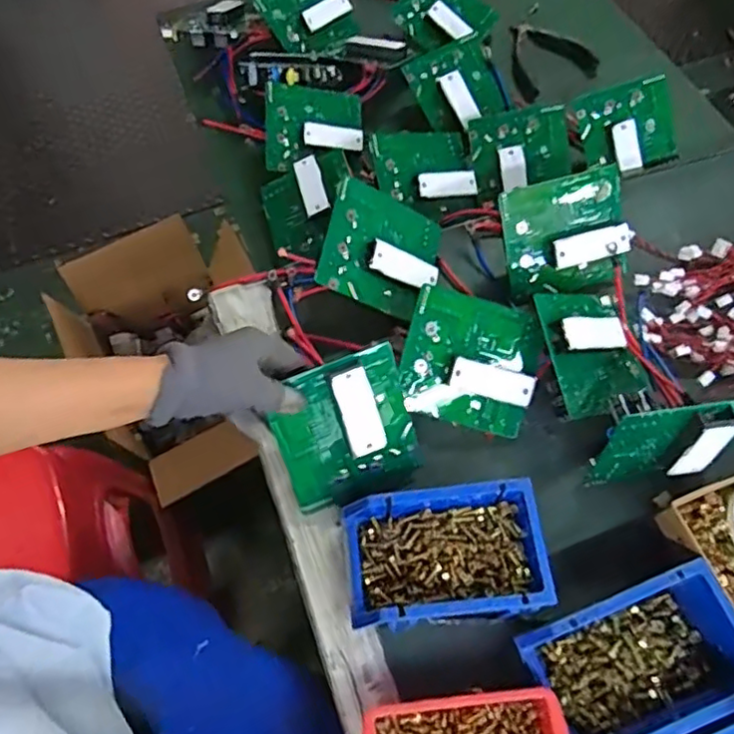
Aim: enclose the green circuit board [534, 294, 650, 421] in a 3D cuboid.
[{"bbox_3d":[0.221,-0.018,0.601,0.106,0.028,0.115,-14,86,-29],"label":"green circuit board"}]

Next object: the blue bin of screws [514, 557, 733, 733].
[{"bbox_3d":[0.216,0.231,0.495,0.169,0.062,0.102,-19,64,-9],"label":"blue bin of screws"}]

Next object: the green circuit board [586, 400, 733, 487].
[{"bbox_3d":[0.260,0.072,0.546,0.116,0.124,0.029,-9,63,-4],"label":"green circuit board"}]

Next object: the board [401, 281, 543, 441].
[{"bbox_3d":[0.099,-0.005,0.598,0.127,0.021,0.118,15,85,1],"label":"board"}]

